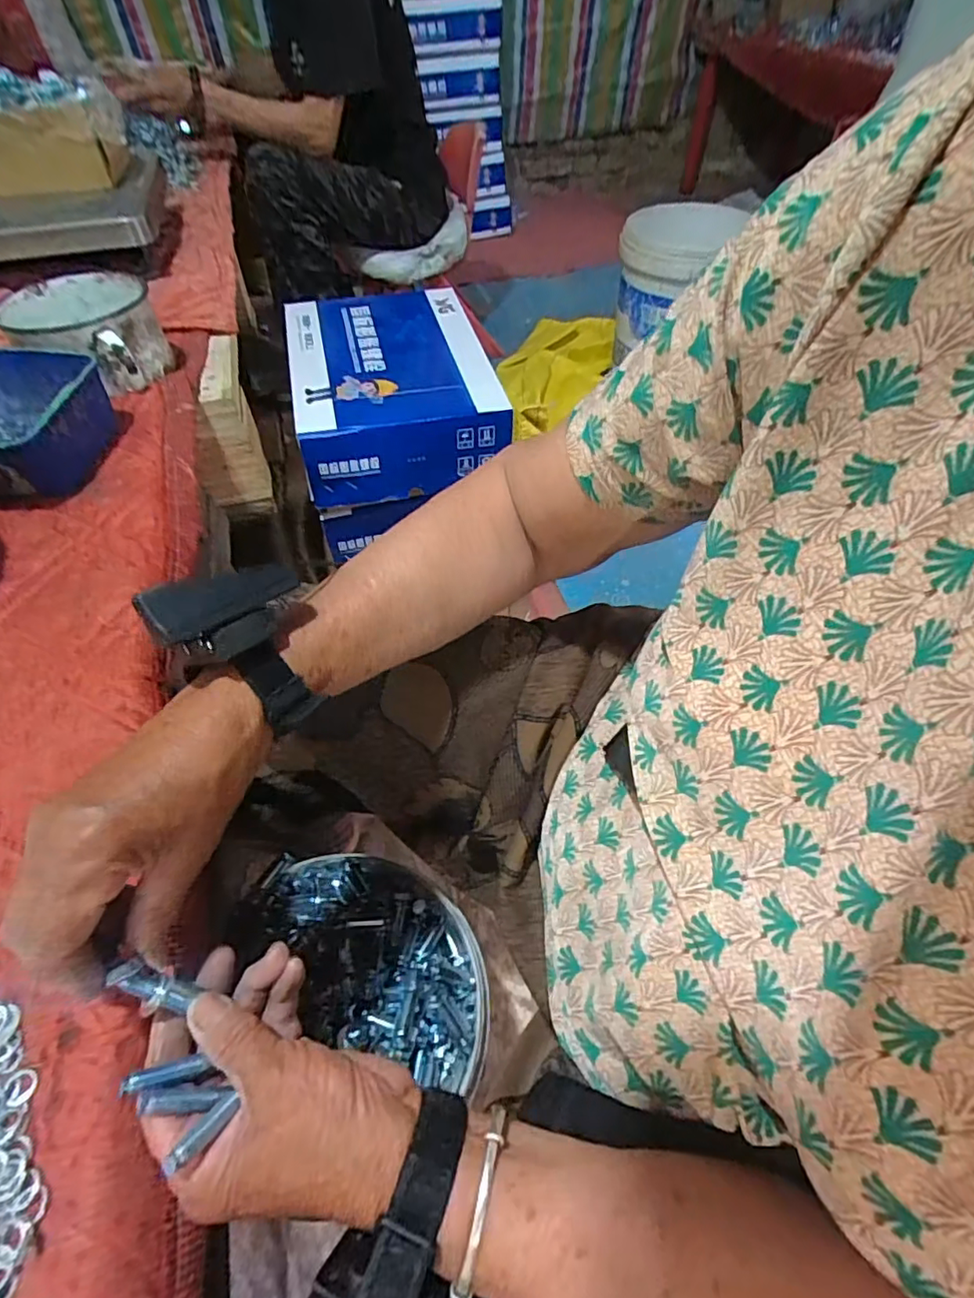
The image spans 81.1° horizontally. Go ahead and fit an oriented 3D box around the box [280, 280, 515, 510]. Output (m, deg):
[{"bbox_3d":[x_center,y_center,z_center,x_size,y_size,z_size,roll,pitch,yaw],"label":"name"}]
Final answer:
[{"bbox_3d":[-0.149,-0.416,0.905,0.295,0.122,0.392,-12,53,-9],"label":"box"}]

